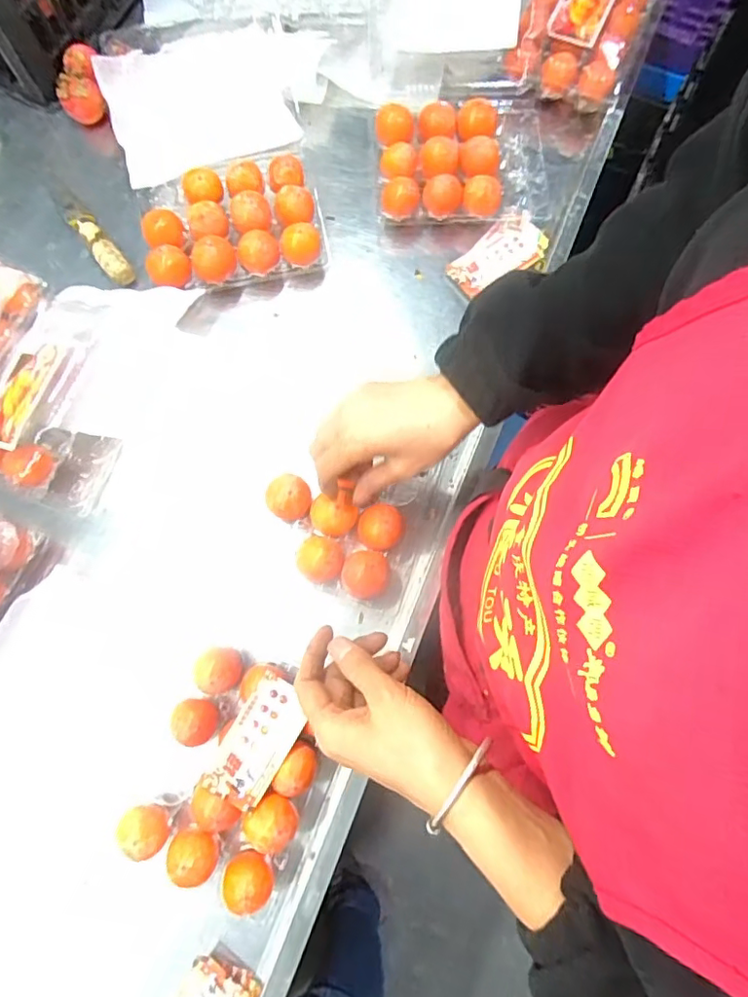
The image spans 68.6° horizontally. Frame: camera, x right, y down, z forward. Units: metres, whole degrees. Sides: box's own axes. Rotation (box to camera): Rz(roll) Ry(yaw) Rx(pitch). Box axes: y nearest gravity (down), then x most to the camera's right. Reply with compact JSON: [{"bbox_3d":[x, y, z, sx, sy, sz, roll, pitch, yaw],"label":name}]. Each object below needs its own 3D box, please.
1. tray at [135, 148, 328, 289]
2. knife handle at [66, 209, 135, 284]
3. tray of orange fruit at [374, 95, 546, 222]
[{"bbox_3d":[-0.155,-0.299,0.601,0.194,0.055,0.139,-15,76,-5],"label":"tray"},{"bbox_3d":[-0.304,-0.282,0.607,0.026,0.025,0.115,-36,79,-9],"label":"knife handle"},{"bbox_3d":[0.096,-0.392,0.628,0.185,0.053,0.164,0,75,-1],"label":"tray of orange fruit"}]

